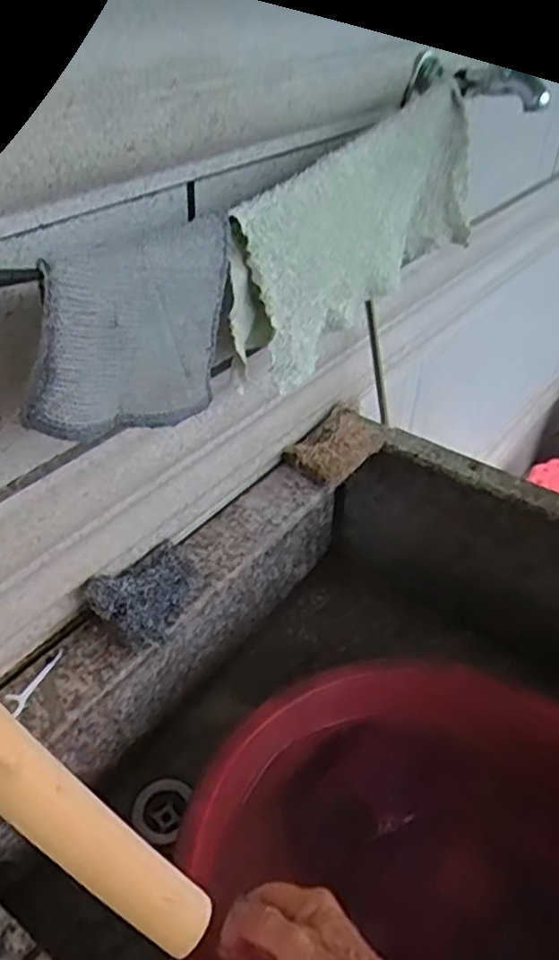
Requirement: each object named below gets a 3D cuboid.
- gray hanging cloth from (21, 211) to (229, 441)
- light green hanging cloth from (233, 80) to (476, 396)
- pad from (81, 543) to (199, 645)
[{"bbox_3d":[-0.078,-0.077,0.386,0.015,0.110,0.140,28,45,27],"label":"gray hanging cloth"},{"bbox_3d":[0.059,-0.185,0.527,0.040,0.163,0.272,28,45,27],"label":"light green hanging cloth"},{"bbox_3d":[-0.104,0.085,0.548,0.069,0.013,0.089,45,41,-4],"label":"pad"}]

